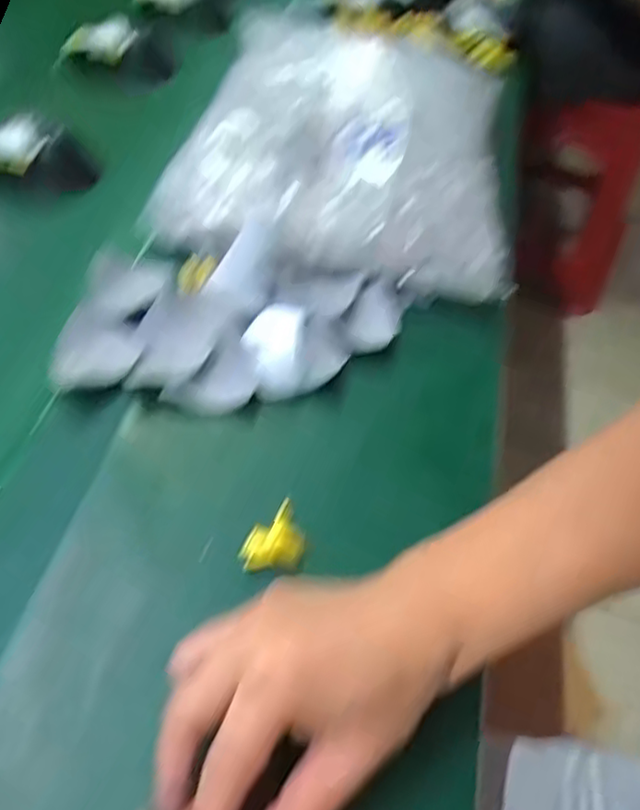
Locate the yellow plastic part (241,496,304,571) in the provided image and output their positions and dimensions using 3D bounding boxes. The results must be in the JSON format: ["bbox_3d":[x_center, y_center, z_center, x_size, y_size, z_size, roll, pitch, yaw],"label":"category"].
[{"bbox_3d":[-0.029,0.084,0.408,0.038,0.020,0.032,-37,101,-26],"label":"yellow plastic part"}]

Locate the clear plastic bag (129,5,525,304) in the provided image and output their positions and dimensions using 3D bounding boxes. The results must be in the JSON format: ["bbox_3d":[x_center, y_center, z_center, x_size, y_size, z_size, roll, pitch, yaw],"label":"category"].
[{"bbox_3d":[0.030,-0.268,0.649,0.295,0.078,0.389,11,51,3],"label":"clear plastic bag"}]

